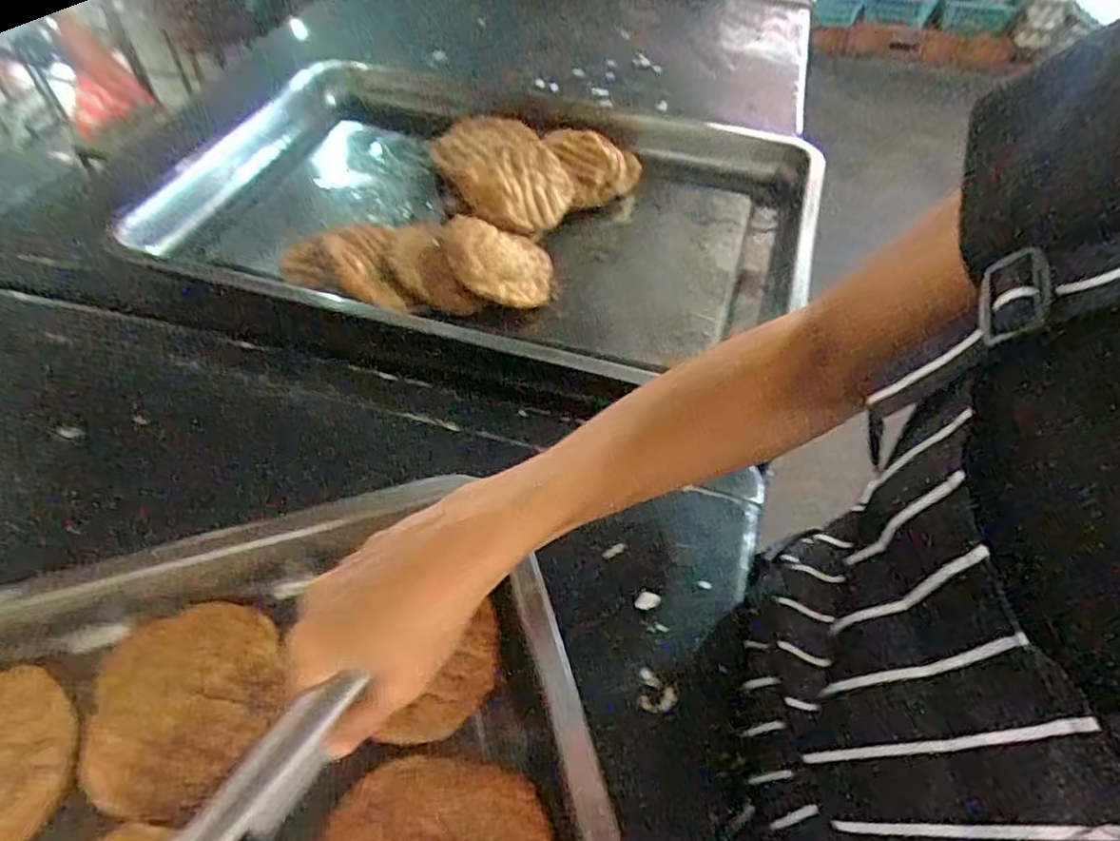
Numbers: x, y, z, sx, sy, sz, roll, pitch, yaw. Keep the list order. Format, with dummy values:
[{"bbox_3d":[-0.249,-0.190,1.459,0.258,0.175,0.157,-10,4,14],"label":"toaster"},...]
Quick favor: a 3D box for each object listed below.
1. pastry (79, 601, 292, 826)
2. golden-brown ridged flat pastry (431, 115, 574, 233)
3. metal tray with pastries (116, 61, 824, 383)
[{"bbox_3d":[-0.206,0.149,0.355,0.099,0.010,0.105,0,52,0],"label":"pastry"},{"bbox_3d":[-0.057,-0.249,0.658,0.121,0.041,0.178,-15,54,-12],"label":"golden-brown ridged flat pastry"},{"bbox_3d":[-0.074,-0.225,0.675,0.628,0.089,0.450,16,54,11],"label":"metal tray with pastries"}]

